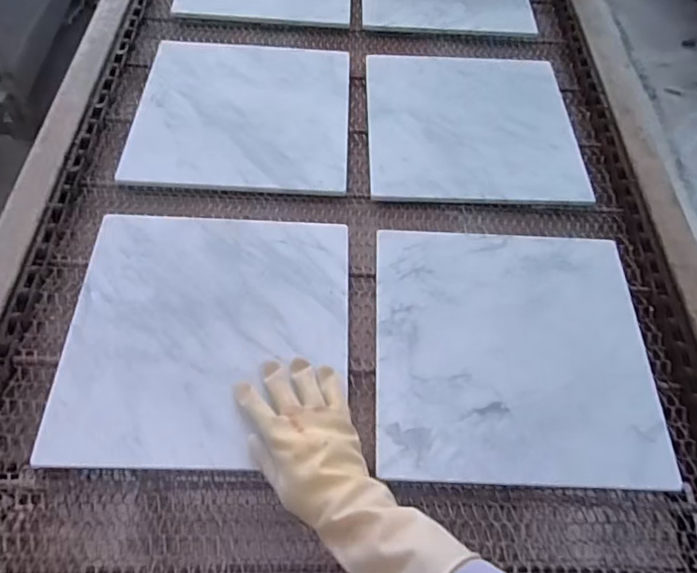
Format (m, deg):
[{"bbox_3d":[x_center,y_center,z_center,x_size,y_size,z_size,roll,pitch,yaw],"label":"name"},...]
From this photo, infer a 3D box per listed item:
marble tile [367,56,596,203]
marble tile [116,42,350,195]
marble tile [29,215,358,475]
[{"bbox_3d":[0.182,-0.246,0.793,0.301,0.014,0.293,2,63,-2],"label":"marble tile"},{"bbox_3d":[-0.151,-0.258,0.784,0.299,0.012,0.293,2,60,-2],"label":"marble tile"},{"bbox_3d":[-0.151,0.045,0.593,0.296,0.007,0.298,2,59,-3],"label":"marble tile"}]

